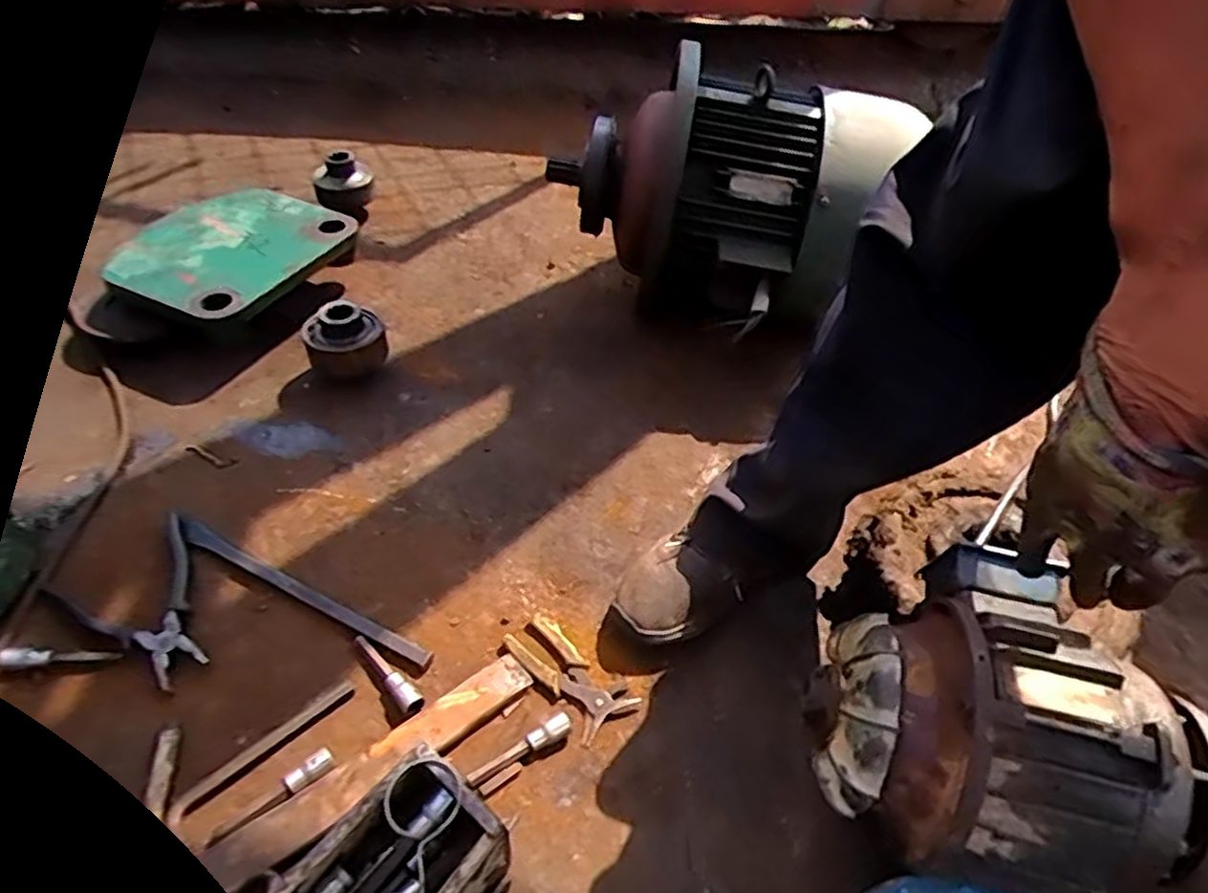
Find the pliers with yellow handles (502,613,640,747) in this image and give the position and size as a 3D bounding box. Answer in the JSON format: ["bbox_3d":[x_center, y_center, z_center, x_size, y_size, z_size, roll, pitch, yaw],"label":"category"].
[{"bbox_3d":[-0.036,0.212,0.699,0.062,0.018,0.130,-34,54,-28],"label":"pliers with yellow handles"}]

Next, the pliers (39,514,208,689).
[{"bbox_3d":[-0.461,0.161,0.721,0.132,0.026,0.189,-32,54,-29],"label":"pliers"}]

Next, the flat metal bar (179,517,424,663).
[{"bbox_3d":[-0.322,0.144,0.757,0.332,0.008,0.025,20,49,19],"label":"flat metal bar"}]

